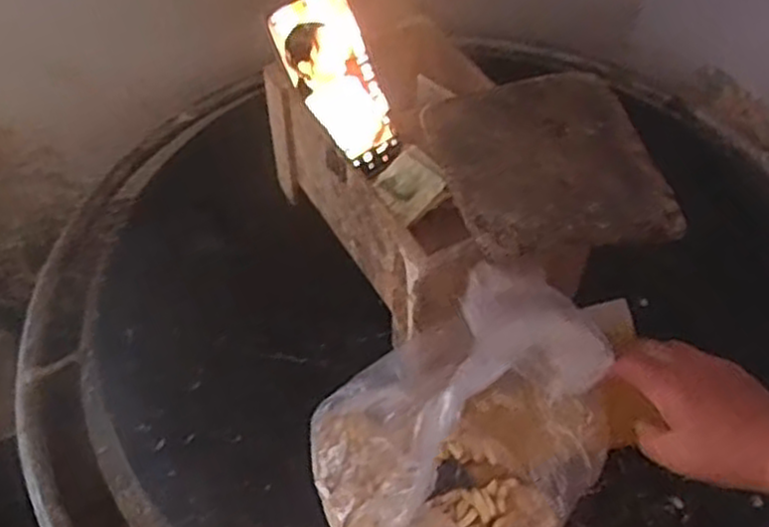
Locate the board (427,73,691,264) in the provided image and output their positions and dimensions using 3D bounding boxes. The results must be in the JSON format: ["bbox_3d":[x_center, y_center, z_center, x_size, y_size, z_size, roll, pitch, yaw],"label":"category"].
[{"bbox_3d":[0.118,-0.075,0.566,0.149,0.018,0.169,-12,52,-10],"label":"board"}]

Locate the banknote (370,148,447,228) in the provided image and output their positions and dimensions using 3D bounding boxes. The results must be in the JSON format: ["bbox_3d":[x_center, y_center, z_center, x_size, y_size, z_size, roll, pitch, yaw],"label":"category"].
[{"bbox_3d":[0.019,-0.065,0.638,0.048,0.007,0.073,-40,44,4],"label":"banknote"}]

